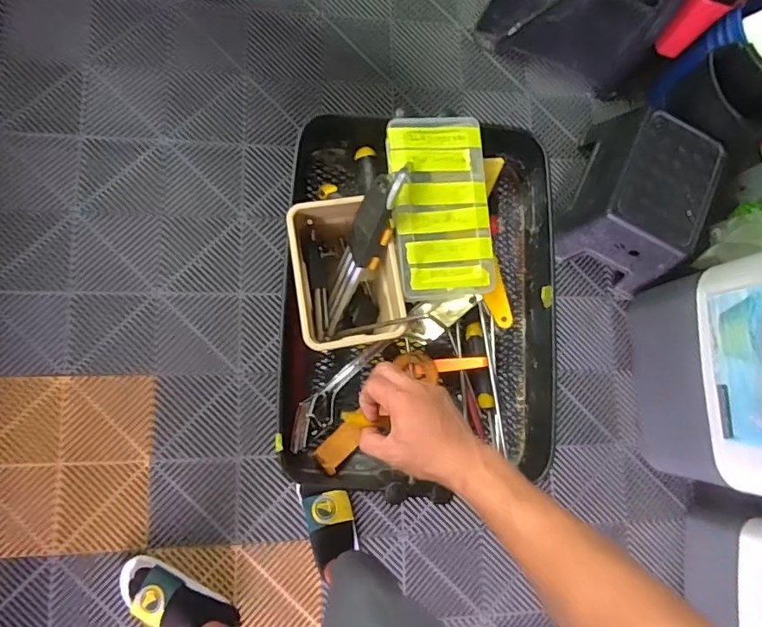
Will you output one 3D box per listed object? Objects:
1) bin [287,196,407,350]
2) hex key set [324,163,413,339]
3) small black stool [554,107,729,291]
[{"bbox_3d":[-0.044,-0.041,0.615,0.112,0.092,0.162,-9,83,-10],"label":"bin"},{"bbox_3d":[-0.018,-0.076,0.594,0.043,0.042,0.190,24,118,-5],"label":"hex key set"},{"bbox_3d":[0.642,-0.294,1.355,0.274,0.231,0.378,24,78,-5],"label":"small black stool"}]

